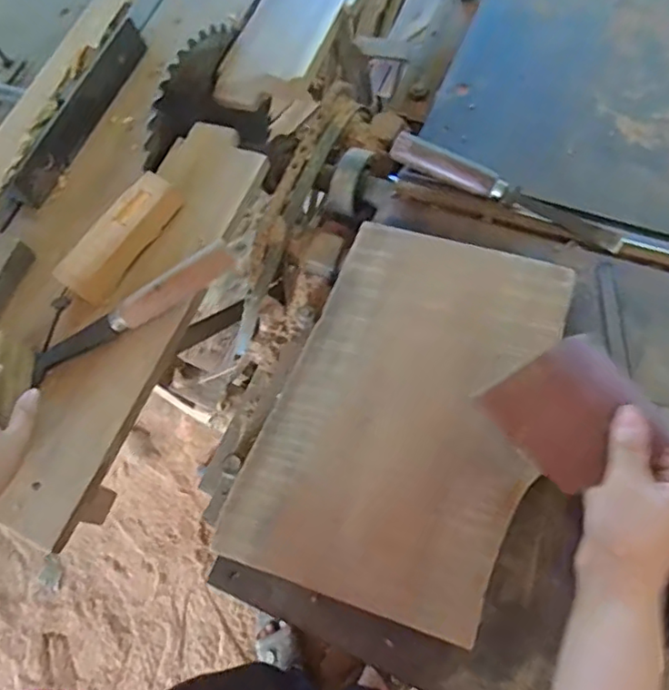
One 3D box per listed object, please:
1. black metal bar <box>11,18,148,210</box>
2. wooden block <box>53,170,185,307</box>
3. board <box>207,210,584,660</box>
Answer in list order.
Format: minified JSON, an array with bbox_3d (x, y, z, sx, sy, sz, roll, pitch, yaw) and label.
[{"bbox_3d":[-0.297,-0.277,0.697,0.015,0.046,0.253,22,76,25],"label":"black metal bar"},{"bbox_3d":[-0.225,-0.115,0.621,0.047,0.034,0.149,32,73,14],"label":"wooden block"},{"bbox_3d":[0.064,0.057,0.548,0.234,0.019,0.349,16,73,14],"label":"board"}]

